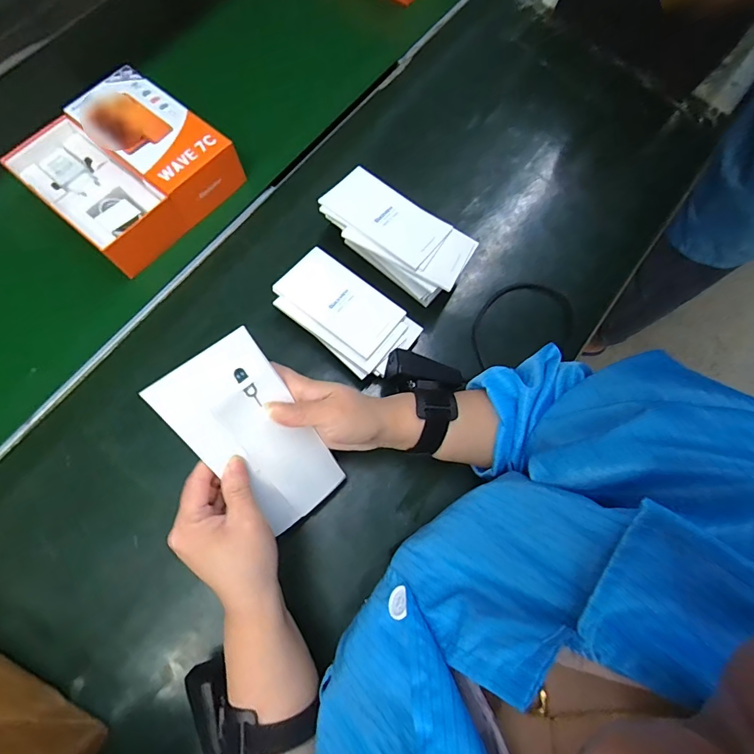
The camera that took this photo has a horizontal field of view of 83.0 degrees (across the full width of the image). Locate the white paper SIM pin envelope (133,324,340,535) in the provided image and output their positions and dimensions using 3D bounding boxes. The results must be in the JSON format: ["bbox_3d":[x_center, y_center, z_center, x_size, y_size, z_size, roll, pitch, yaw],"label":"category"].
[{"bbox_3d":[-0.088,0.050,0.324,0.075,0.164,0.006,-39,35,-17],"label":"white paper SIM pin envelope"}]

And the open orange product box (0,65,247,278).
[{"bbox_3d":[-0.283,-0.238,0.480,0.191,0.054,0.173,39,77,11],"label":"open orange product box"}]

